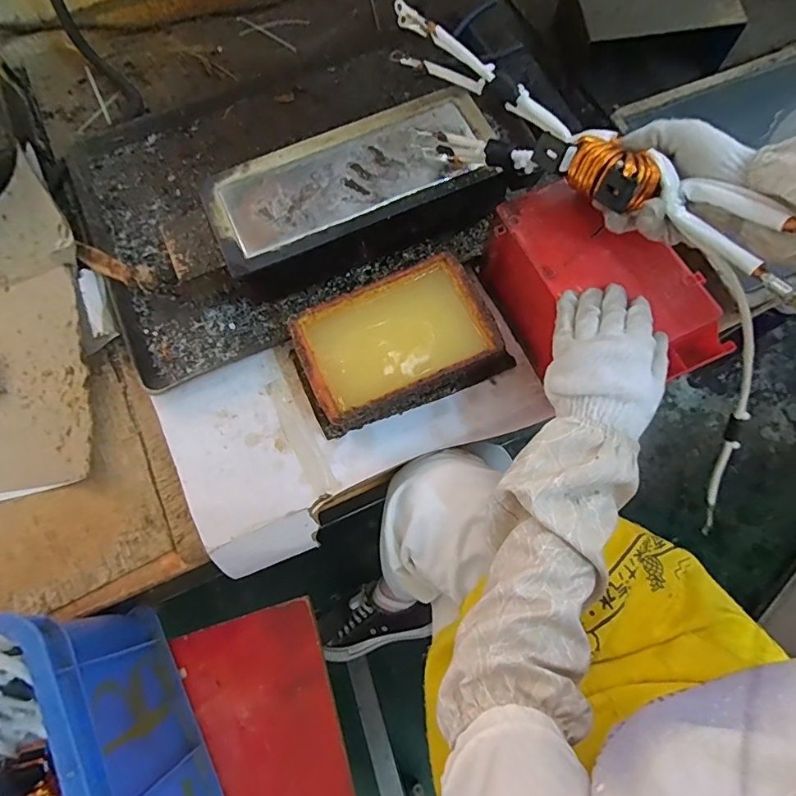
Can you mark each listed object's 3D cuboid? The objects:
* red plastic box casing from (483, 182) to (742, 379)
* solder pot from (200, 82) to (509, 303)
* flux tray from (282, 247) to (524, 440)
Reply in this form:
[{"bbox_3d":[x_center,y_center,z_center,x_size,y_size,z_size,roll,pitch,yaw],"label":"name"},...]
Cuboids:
[{"bbox_3d":[0.208,-0.107,0.514,0.138,0.114,0.230,-27,74,-7],"label":"red plastic box casing"},{"bbox_3d":[-0.046,-0.240,0.582,0.339,0.091,0.149,-22,73,-5],"label":"solder pot"},{"bbox_3d":[0.000,-0.059,0.534,0.224,0.066,0.135,-24,73,-6],"label":"flux tray"}]

